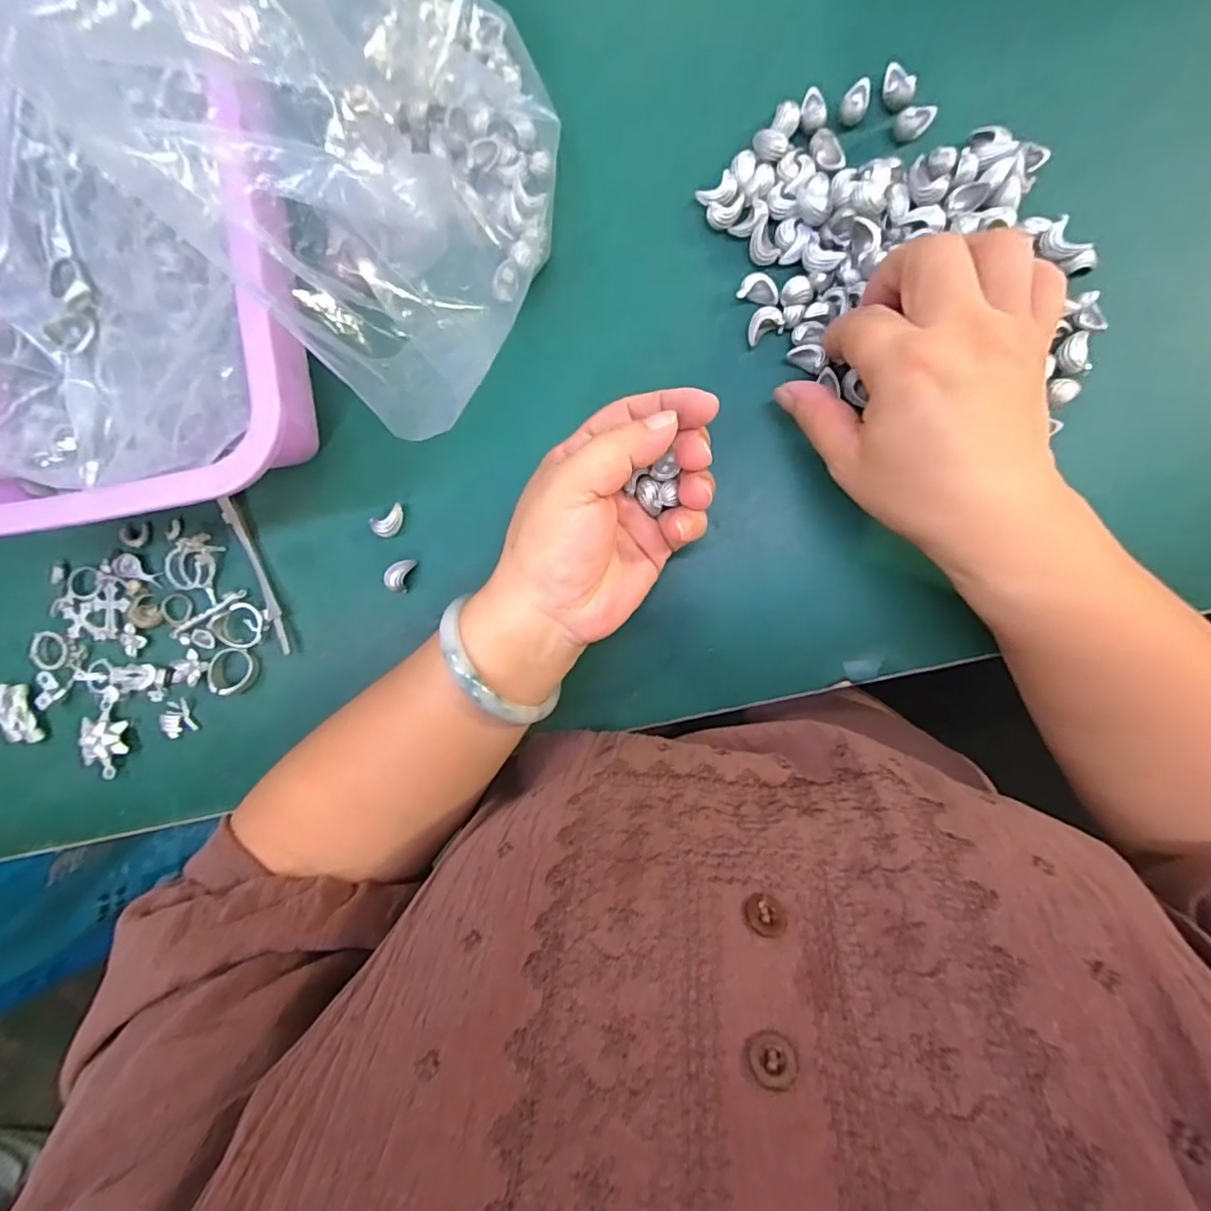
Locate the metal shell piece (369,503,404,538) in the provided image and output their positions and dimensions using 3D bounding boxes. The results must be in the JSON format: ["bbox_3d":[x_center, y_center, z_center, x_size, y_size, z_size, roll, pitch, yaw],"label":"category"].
[{"bbox_3d":[-0.119,-0.046,0.308,0.019,0.010,0.013,-32,90,6],"label":"metal shell piece"}]

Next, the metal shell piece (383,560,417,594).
[{"bbox_3d":[-0.114,-0.017,0.308,0.010,0.013,0.019,19,95,4],"label":"metal shell piece"}]

